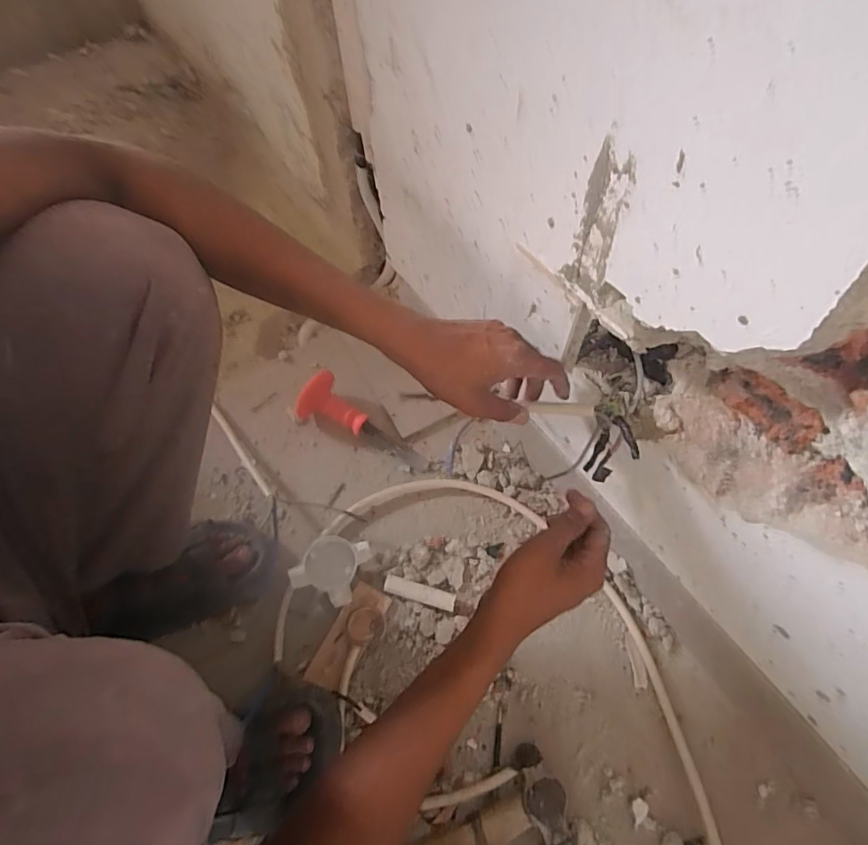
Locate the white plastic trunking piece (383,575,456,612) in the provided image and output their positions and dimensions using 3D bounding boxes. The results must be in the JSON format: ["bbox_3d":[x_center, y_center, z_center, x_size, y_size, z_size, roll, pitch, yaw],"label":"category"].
[{"bbox_3d":[-0.017,0.208,0.602,0.086,0.018,0.021,14,62,9],"label":"white plastic trunking piece"}]

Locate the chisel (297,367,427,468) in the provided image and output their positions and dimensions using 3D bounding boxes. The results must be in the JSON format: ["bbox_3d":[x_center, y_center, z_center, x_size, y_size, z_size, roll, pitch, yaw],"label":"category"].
[{"bbox_3d":[-0.099,0.010,0.713,0.200,0.059,0.063,32,65,-1],"label":"chisel"}]

